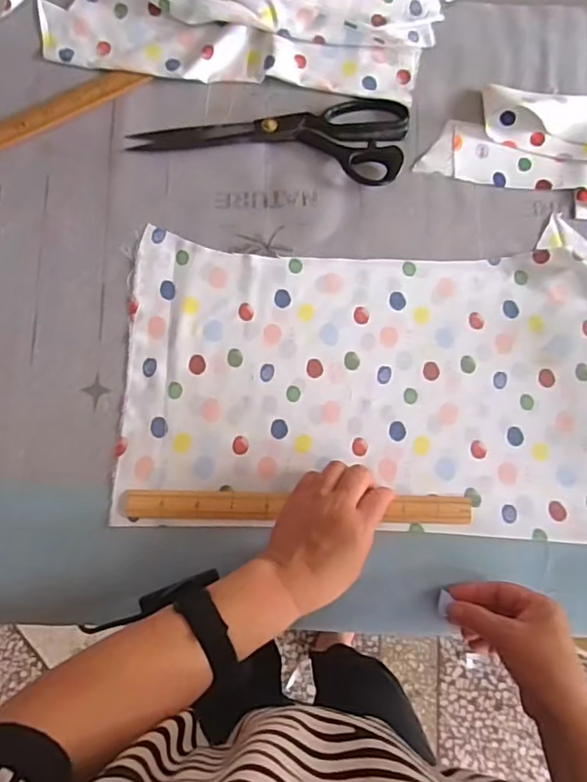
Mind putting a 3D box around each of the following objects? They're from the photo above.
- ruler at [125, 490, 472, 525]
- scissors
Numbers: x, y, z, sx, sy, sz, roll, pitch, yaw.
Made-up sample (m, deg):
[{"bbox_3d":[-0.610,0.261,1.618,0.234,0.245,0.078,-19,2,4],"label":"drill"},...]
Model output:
[{"bbox_3d":[0.007,0.114,0.532,0.334,0.007,0.029,2,80,-2],"label":"ruler"},{"bbox_3d":[-0.021,-0.283,0.589,0.291,0.019,0.101,3,80,-2],"label":"scissors"}]

